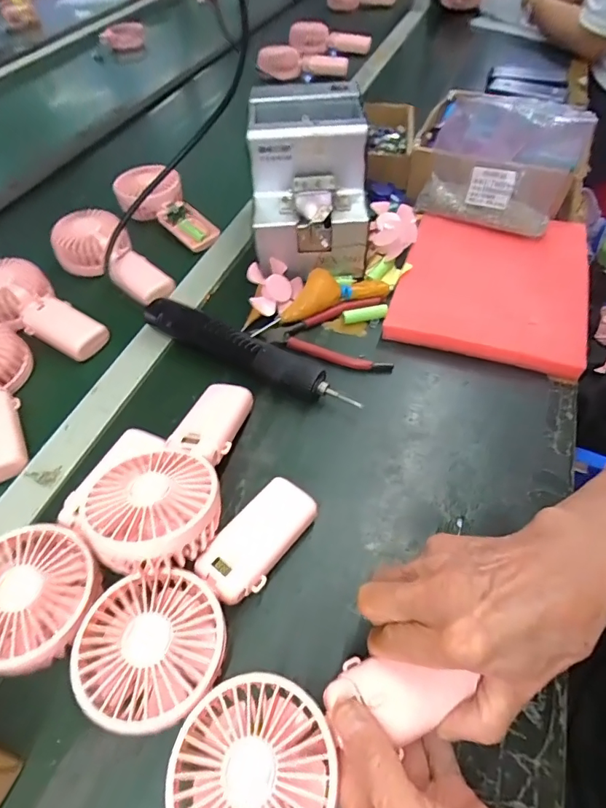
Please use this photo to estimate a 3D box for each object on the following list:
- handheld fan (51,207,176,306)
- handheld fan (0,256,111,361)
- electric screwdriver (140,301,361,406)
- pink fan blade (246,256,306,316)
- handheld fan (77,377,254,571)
[{"bbox_3d":[-0.228,-0.178,0.566,0.164,0.043,0.076,33,59,7],"label":"handheld fan"},{"bbox_3d":[-0.297,-0.102,0.499,0.164,0.046,0.084,31,59,22],"label":"handheld fan"},{"bbox_3d":[-0.056,-0.052,0.453,0.233,0.041,0.028,22,56,17],"label":"electric screwdriver"},{"bbox_3d":[-0.034,-0.131,0.506,0.069,0.015,0.058,-43,97,-28],"label":"pink fan blade"},{"bbox_3d":[-0.090,0.048,0.352,0.085,0.042,0.191,10,33,8],"label":"handheld fan"}]

